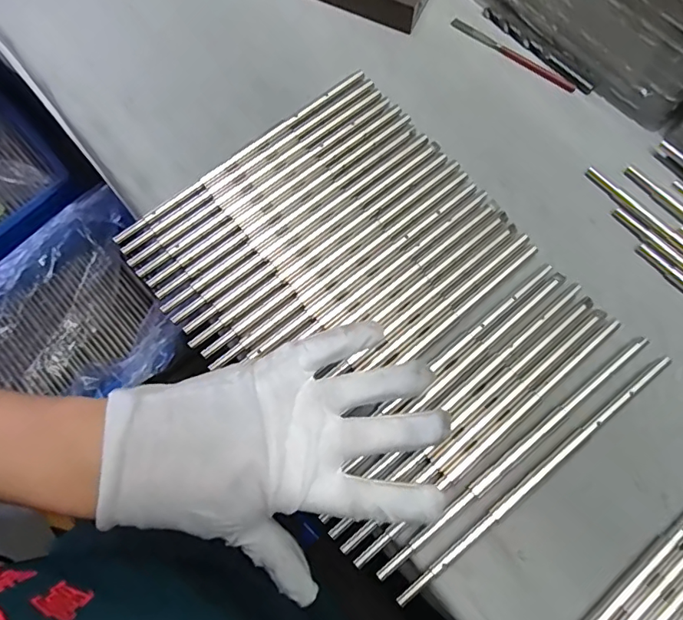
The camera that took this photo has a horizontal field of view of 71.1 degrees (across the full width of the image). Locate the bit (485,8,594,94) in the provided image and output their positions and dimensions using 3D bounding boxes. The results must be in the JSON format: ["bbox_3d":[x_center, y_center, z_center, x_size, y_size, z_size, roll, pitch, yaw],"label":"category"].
[{"bbox_3d":[0.151,-0.201,0.370,0.009,0.005,0.104,-44,78,-11],"label":"bit"}]

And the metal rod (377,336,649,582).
[{"bbox_3d":[0.105,0.081,0.278,0.211,0.004,0.008,-37,77,-10],"label":"metal rod"}]

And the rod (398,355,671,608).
[{"bbox_3d":[0.116,0.094,0.276,0.211,0.006,0.009,-37,77,-10],"label":"rod"}]

